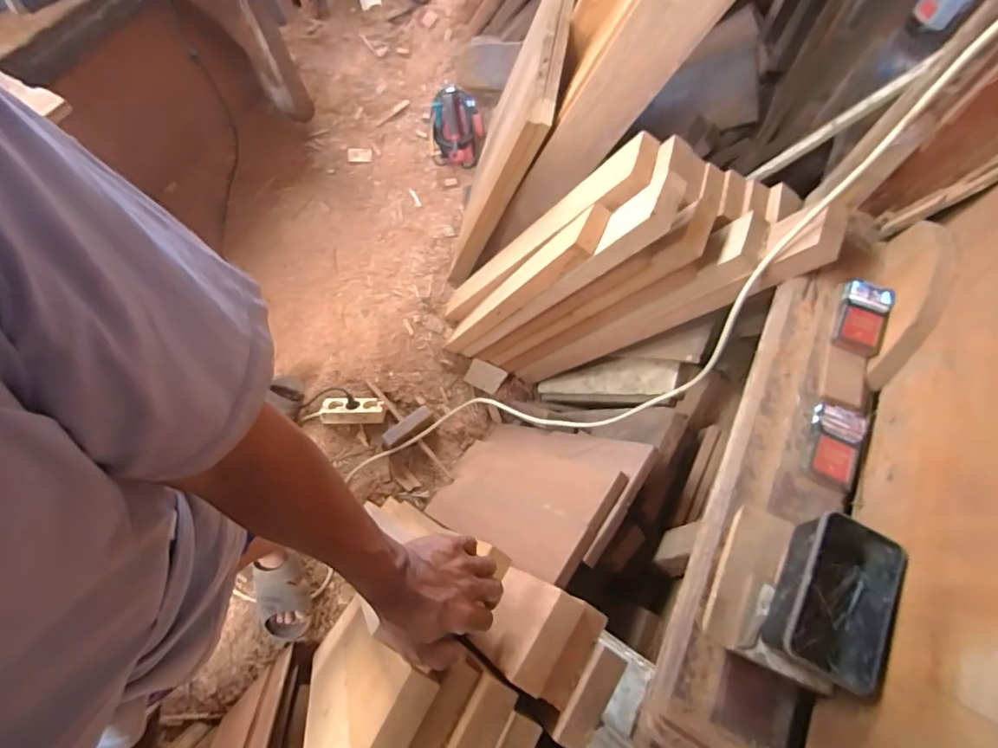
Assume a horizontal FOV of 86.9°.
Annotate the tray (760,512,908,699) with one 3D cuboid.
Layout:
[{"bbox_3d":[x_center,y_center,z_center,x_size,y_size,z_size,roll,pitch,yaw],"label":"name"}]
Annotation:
[{"bbox_3d":[0.316,0.212,0.500,0.087,0.053,0.142,25,69,7],"label":"tray"}]

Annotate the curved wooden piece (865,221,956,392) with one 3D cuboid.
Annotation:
[{"bbox_3d":[0.512,-0.097,0.653,0.029,0.086,0.227,22,69,6],"label":"curved wooden piece"}]

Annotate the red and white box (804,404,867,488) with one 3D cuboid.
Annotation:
[{"bbox_3d":[0.397,0.082,0.620,0.057,0.017,0.088,20,69,5],"label":"red and white box"}]

